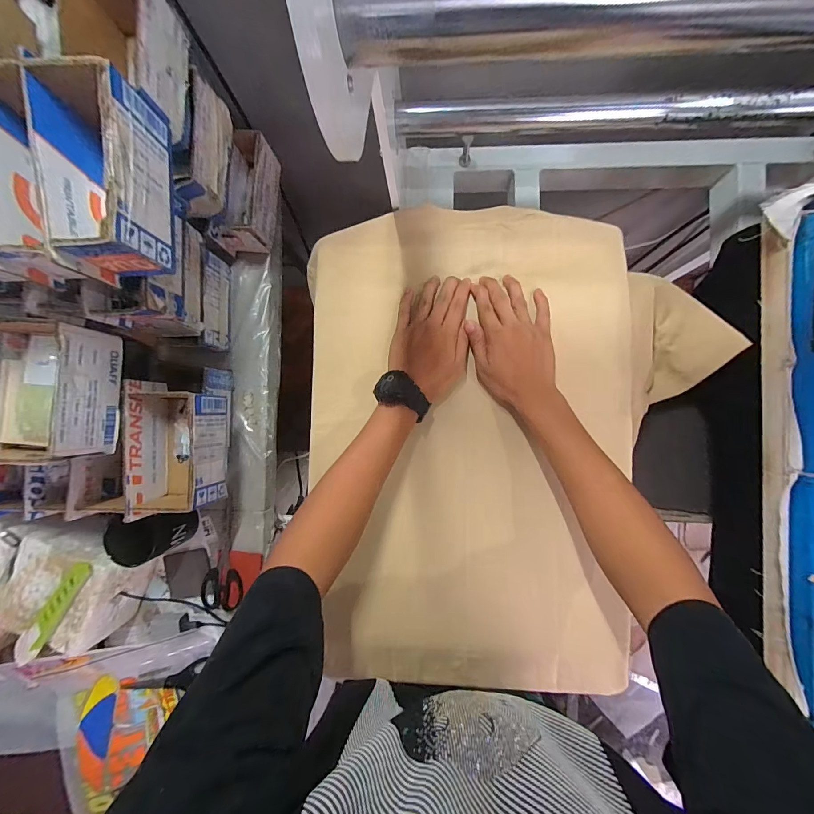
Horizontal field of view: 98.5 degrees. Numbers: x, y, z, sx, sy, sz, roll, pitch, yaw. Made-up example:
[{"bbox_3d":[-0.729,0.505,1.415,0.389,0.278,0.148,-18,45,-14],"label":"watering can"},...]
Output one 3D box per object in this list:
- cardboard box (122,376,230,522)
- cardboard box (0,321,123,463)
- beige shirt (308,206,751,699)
[{"bbox_3d":[-0.317,0.058,0.495,0.099,0.083,0.180,0,88,3],"label":"cardboard box"},{"bbox_3d":[-0.436,-0.020,0.417,0.131,0.074,0.154,2,90,3],"label":"cardboard box"},{"bbox_3d":[0.122,0.046,0.463,0.510,0.052,0.605,-2,88,3],"label":"beige shirt"}]

